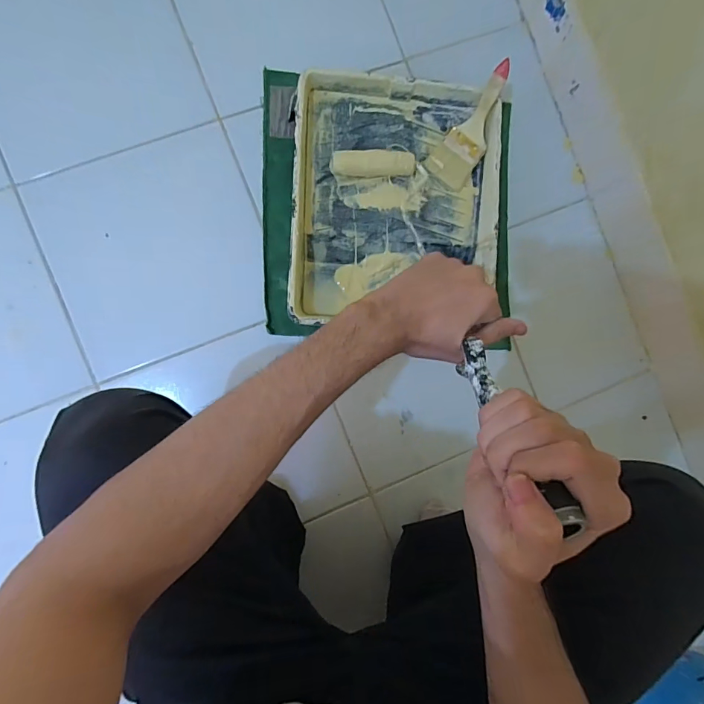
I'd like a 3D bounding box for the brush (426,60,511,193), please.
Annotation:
[{"bbox_3d":[0.167,-0.313,0.587,0.061,0.018,0.161,27,104,-5],"label":"brush"}]

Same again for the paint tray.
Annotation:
[{"bbox_3d":[0.047,-0.209,0.603,0.304,0.070,0.330,3,88,-6],"label":"paint tray"}]

